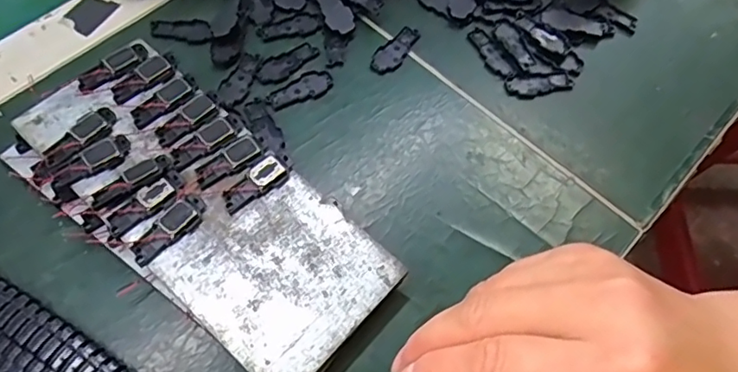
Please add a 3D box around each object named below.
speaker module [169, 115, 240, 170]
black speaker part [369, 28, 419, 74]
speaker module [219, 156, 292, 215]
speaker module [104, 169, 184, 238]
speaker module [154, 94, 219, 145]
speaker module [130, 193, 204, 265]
[{"bbox_3d":[-0.082,-0.023,0.278,0.037,0.004,0.014,-41,70,-17],"label":"speaker module"},{"bbox_3d":[0.016,-0.081,0.333,0.016,0.004,0.039,37,67,15],"label":"black speaker part"},{"bbox_3d":[-0.054,-0.002,0.269,0.038,0.004,0.015,-42,82,-14],"label":"speaker module"},{"bbox_3d":[-0.105,0.007,0.261,0.039,0.004,0.012,-41,72,-21],"label":"speaker module"},{"bbox_3d":[-0.092,-0.034,0.284,0.014,0.004,0.035,42,72,12],"label":"speaker module"},{"bbox_3d":[-0.093,0.019,0.256,0.014,0.005,0.038,41,68,16],"label":"speaker module"}]

